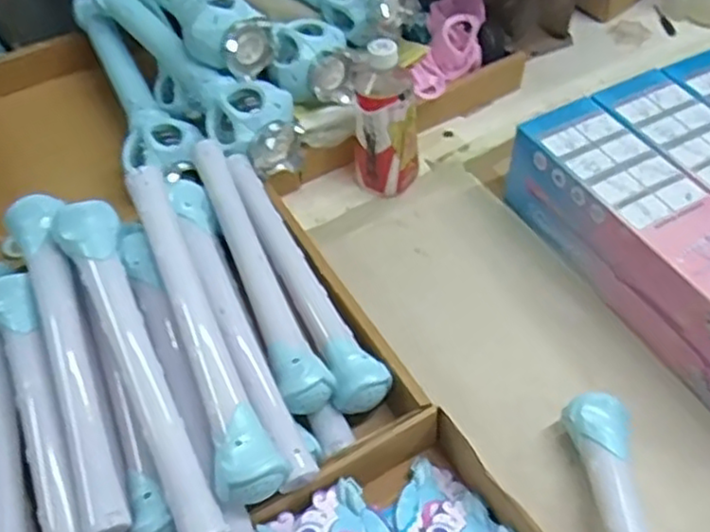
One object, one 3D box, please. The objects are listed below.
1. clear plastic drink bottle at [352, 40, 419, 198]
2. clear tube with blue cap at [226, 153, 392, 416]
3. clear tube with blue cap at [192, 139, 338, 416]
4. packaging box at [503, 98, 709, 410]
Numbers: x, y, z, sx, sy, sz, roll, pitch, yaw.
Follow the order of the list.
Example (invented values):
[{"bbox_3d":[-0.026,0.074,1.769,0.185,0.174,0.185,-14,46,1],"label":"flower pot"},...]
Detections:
[{"bbox_3d":[0.036,-0.161,0.782,0.070,0.183,0.061,1,51,1],"label":"clear plastic drink bottle"},{"bbox_3d":[-0.061,0.004,0.671,0.050,0.041,0.296,-25,55,-19],"label":"clear tube with blue cap"},{"bbox_3d":[-0.095,-0.003,0.664,0.044,0.044,0.314,-19,53,-14],"label":"clear tube with blue cap"},{"bbox_3d":[0.314,0.003,0.671,0.098,0.104,0.404,-24,54,-18],"label":"packaging box"}]

